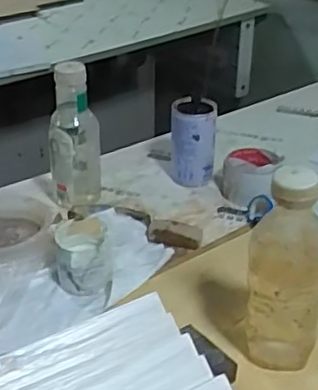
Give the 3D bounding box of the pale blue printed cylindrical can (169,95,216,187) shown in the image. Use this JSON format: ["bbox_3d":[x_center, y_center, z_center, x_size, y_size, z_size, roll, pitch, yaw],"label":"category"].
[{"bbox_3d":[0.051,-0.077,0.908,0.062,0.125,0.059,0,33,0],"label":"pale blue printed cylindrical can"}]

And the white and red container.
[{"bbox_3d":[0.132,-0.023,0.890,0.081,0.054,0.086,3,33,5],"label":"white and red container"}]

